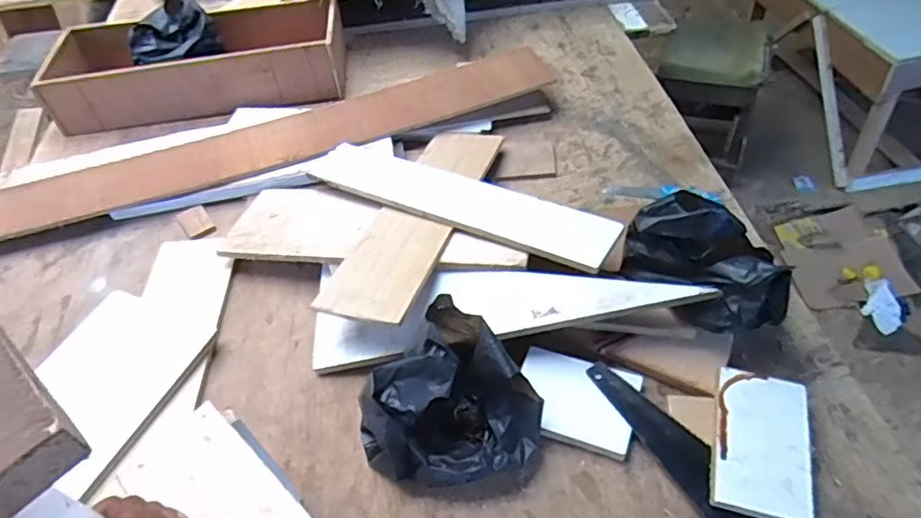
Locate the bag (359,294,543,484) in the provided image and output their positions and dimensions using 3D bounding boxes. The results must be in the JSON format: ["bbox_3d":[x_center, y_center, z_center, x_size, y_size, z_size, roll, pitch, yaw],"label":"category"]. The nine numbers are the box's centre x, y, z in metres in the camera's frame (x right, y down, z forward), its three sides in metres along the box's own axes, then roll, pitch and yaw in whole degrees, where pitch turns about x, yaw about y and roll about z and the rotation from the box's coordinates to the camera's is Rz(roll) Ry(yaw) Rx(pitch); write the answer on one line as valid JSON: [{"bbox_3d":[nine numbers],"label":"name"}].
[{"bbox_3d":[-0.011,0.169,0.664,0.177,0.140,0.174,32,57,32],"label":"bag"}]

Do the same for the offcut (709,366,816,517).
[{"bbox_3d":[0.331,0.200,0.649,0.098,0.009,0.164,11,53,14],"label":"offcut"}]

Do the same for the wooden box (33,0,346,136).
[{"bbox_3d":[-0.526,-0.407,1.213,0.575,0.116,0.260,-7,45,1],"label":"wooden box"}]

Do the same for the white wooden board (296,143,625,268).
[{"bbox_3d":[-0.012,-0.092,0.892,0.497,0.014,0.112,21,48,26],"label":"white wooden board"}]

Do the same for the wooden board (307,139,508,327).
[{"bbox_3d":[-0.057,-0.072,0.884,0.127,0.014,0.442,7,41,19],"label":"wooden board"}]

